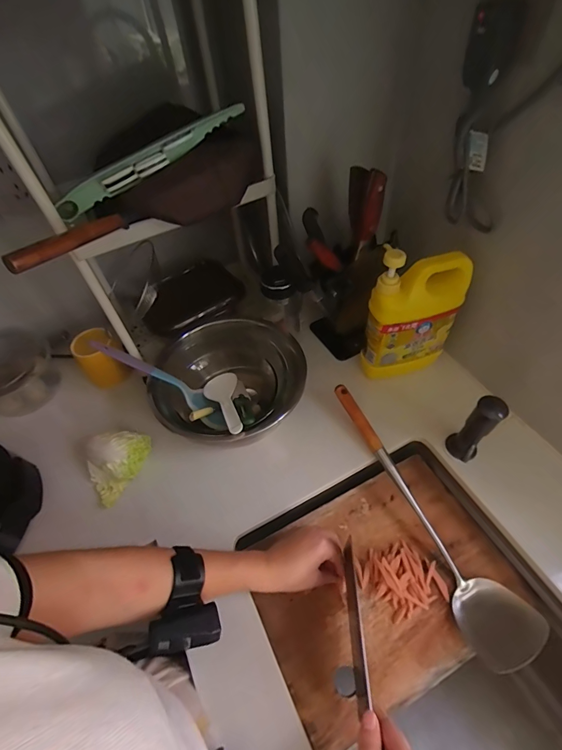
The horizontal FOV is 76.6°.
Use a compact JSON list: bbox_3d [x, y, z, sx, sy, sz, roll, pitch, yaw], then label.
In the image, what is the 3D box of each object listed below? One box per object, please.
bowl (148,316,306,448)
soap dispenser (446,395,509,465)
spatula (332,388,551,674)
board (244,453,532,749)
[{"bbox_3d":[-0.068,0.018,0.612,0.266,0.107,0.243,-2,52,3],"label":"bowl"},{"bbox_3d":[0.276,0.080,0.511,0.047,0.116,0.041,-38,58,-23],"label":"soap dispenser"},{"bbox_3d":[0.199,0.186,0.520,0.078,0.088,0.399,-24,54,-13],"label":"spatula"},{"bbox_3d":[0.140,0.287,0.507,0.339,0.010,0.246,-24,54,-13],"label":"board"}]

